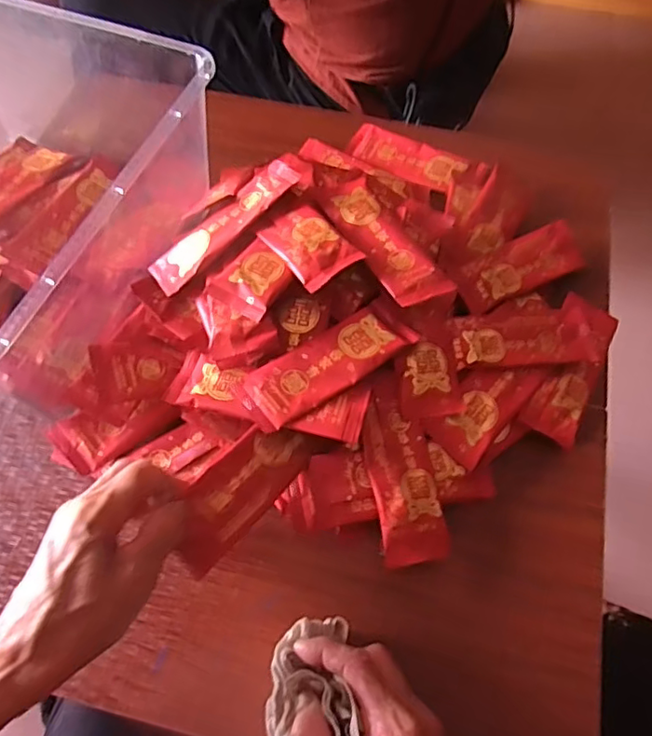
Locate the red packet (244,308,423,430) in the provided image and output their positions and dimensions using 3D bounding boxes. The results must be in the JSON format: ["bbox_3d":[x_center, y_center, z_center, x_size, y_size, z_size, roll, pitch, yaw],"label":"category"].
[{"bbox_3d":[0.001,-0.004,0.407,0.127,0.007,0.045,-32,68,-18],"label":"red packet"}]

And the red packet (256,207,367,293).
[{"bbox_3d":[-0.014,-0.091,0.425,0.046,0.009,0.072,-37,60,-11],"label":"red packet"}]

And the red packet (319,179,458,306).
[{"bbox_3d":[0.041,-0.098,0.437,0.047,0.006,0.132,-23,61,-19],"label":"red packet"}]

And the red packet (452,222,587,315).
[{"bbox_3d":[0.168,-0.089,0.497,0.130,0.015,0.048,-25,66,-16],"label":"red packet"}]

